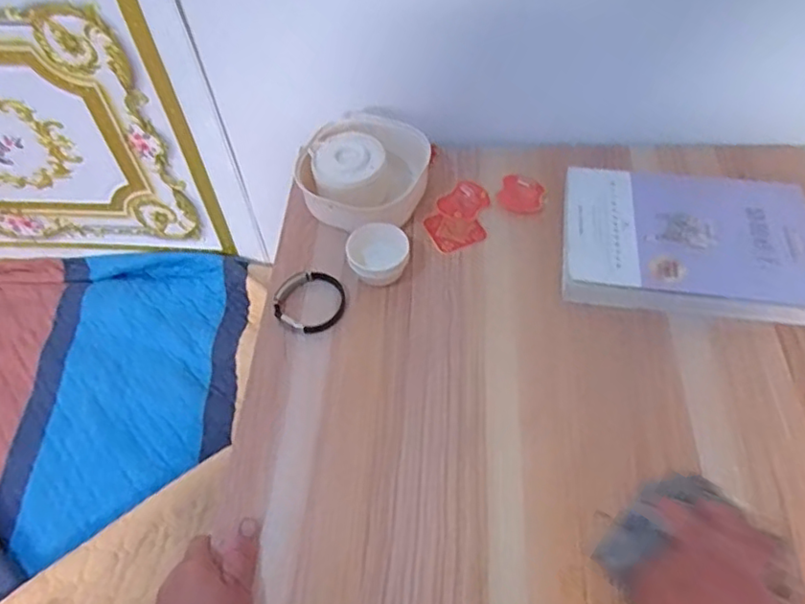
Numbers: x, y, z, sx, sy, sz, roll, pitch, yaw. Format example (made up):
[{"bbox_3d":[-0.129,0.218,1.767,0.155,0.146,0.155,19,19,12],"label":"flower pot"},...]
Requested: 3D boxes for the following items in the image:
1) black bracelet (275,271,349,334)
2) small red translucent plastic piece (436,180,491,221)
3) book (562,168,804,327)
[{"bbox_3d":[-0.088,-0.001,0.609,0.065,0.014,0.070,-2,54,3],"label":"black bracelet"},{"bbox_3d":[0.068,-0.109,0.684,0.045,0.004,0.053,36,66,18],"label":"small red translucent plastic piece"},{"bbox_3d":[0.281,-0.067,0.621,0.233,0.028,0.177,5,54,7],"label":"book"}]

